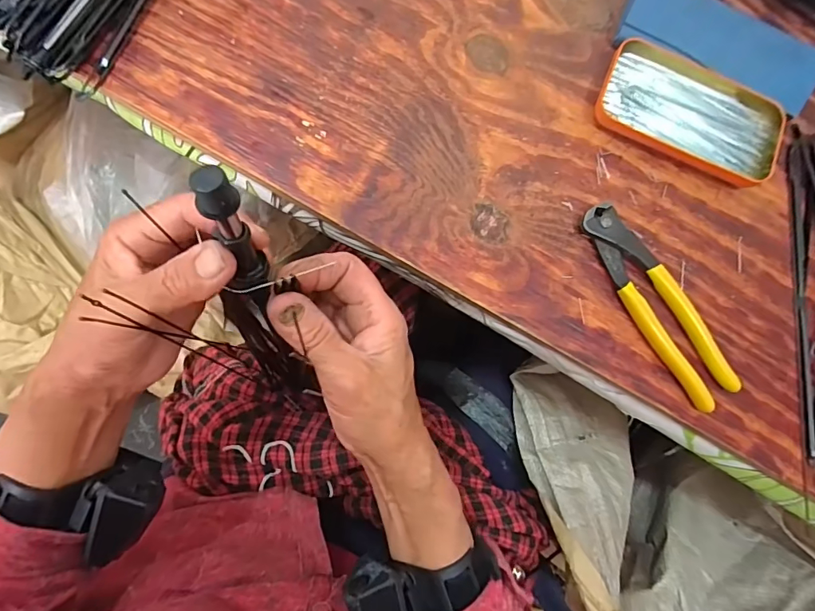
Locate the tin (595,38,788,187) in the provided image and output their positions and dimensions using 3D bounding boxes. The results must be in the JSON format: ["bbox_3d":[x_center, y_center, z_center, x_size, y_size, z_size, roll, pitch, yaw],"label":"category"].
[{"bbox_3d":[0.223,-0.153,0.364,0.144,0.017,0.084,24,79,-3],"label":"tin"}]

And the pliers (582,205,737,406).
[{"bbox_3d":[0.183,-0.002,0.341,0.036,0.016,0.163,-30,86,-11],"label":"pliers"}]

